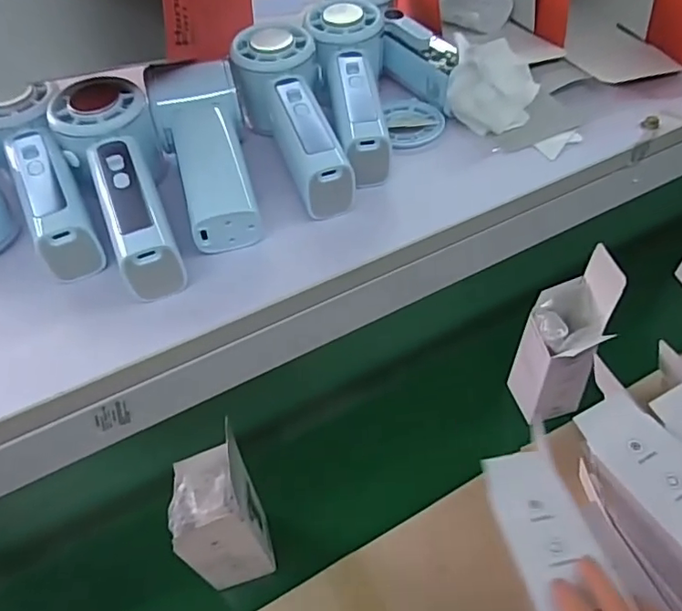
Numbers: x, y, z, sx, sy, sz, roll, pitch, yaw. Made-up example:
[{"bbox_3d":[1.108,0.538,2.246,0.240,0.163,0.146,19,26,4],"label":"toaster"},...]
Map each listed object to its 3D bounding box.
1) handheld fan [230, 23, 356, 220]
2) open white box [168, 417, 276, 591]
[{"bbox_3d":[-0.033,-0.125,0.359,0.056,0.056,0.144,-12,49,-6],"label":"handheld fan"},{"bbox_3d":[-0.130,0.225,0.592,0.076,0.183,0.096,-13,49,-6],"label":"open white box"}]

